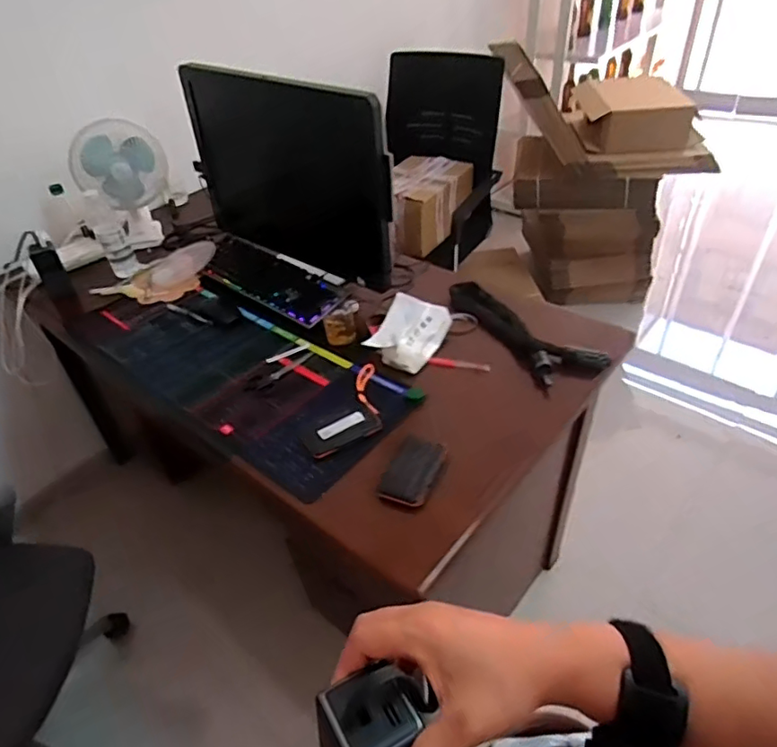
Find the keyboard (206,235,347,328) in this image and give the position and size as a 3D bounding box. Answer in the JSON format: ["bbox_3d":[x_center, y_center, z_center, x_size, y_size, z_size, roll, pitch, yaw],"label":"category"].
[{"bbox_3d":[-0.275,-0.225,1.331,0.444,0.043,0.158,27,52,31],"label":"keyboard"}]

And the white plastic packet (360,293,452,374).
[{"bbox_3d":[0.037,-0.081,1.124,0.128,0.058,0.163,19,48,26],"label":"white plastic packet"}]

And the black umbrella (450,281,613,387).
[{"bbox_3d":[0.262,-0.083,1.126,0.106,0.064,0.346,-24,45,-19],"label":"black umbrella"}]

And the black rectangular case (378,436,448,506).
[{"bbox_3d":[0.036,0.147,0.873,0.076,0.026,0.111,15,46,22],"label":"black rectangular case"}]

